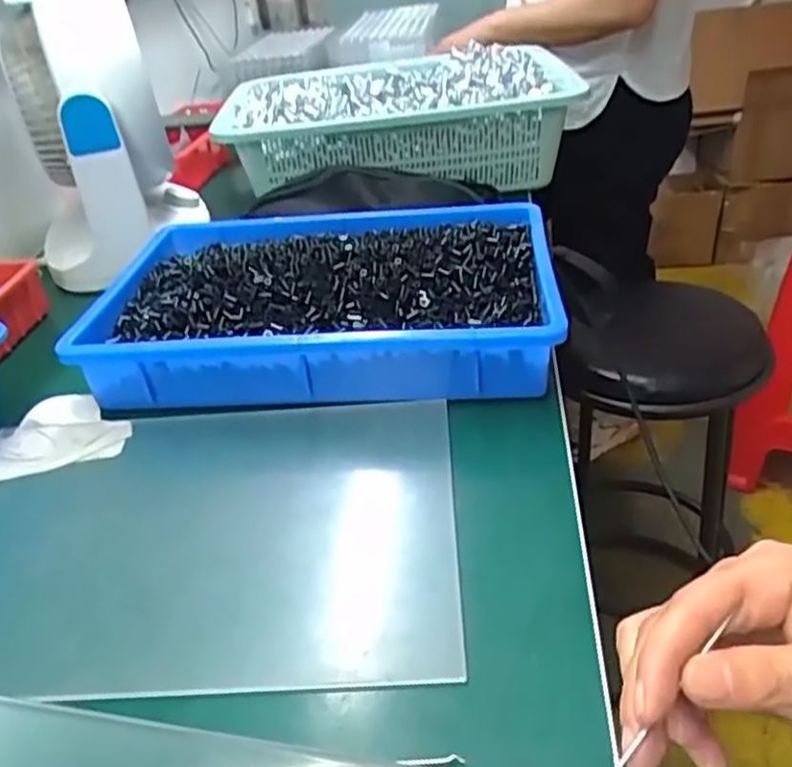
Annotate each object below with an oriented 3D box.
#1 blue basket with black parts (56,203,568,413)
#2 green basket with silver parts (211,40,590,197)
[{"bbox_3d":[-0.056,-0.075,0.616,0.351,0.076,0.242,-1,33,7],"label":"blue basket with black parts"},{"bbox_3d":[0.007,-0.352,0.962,0.442,0.107,0.327,-7,33,-2],"label":"green basket with silver parts"}]

